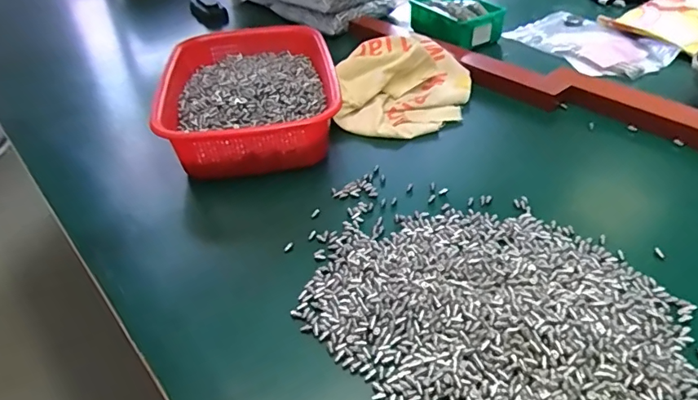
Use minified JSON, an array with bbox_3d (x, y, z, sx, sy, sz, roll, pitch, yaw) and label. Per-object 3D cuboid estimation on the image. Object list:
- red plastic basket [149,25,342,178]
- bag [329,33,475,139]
[{"bbox_3d":[-0.125,-0.132,0.616,0.214,0.074,0.281,-11,41,-8],"label":"red plastic basket"},{"bbox_3d":[0.076,-0.170,0.652,0.169,0.064,0.218,5,41,11],"label":"bag"}]

